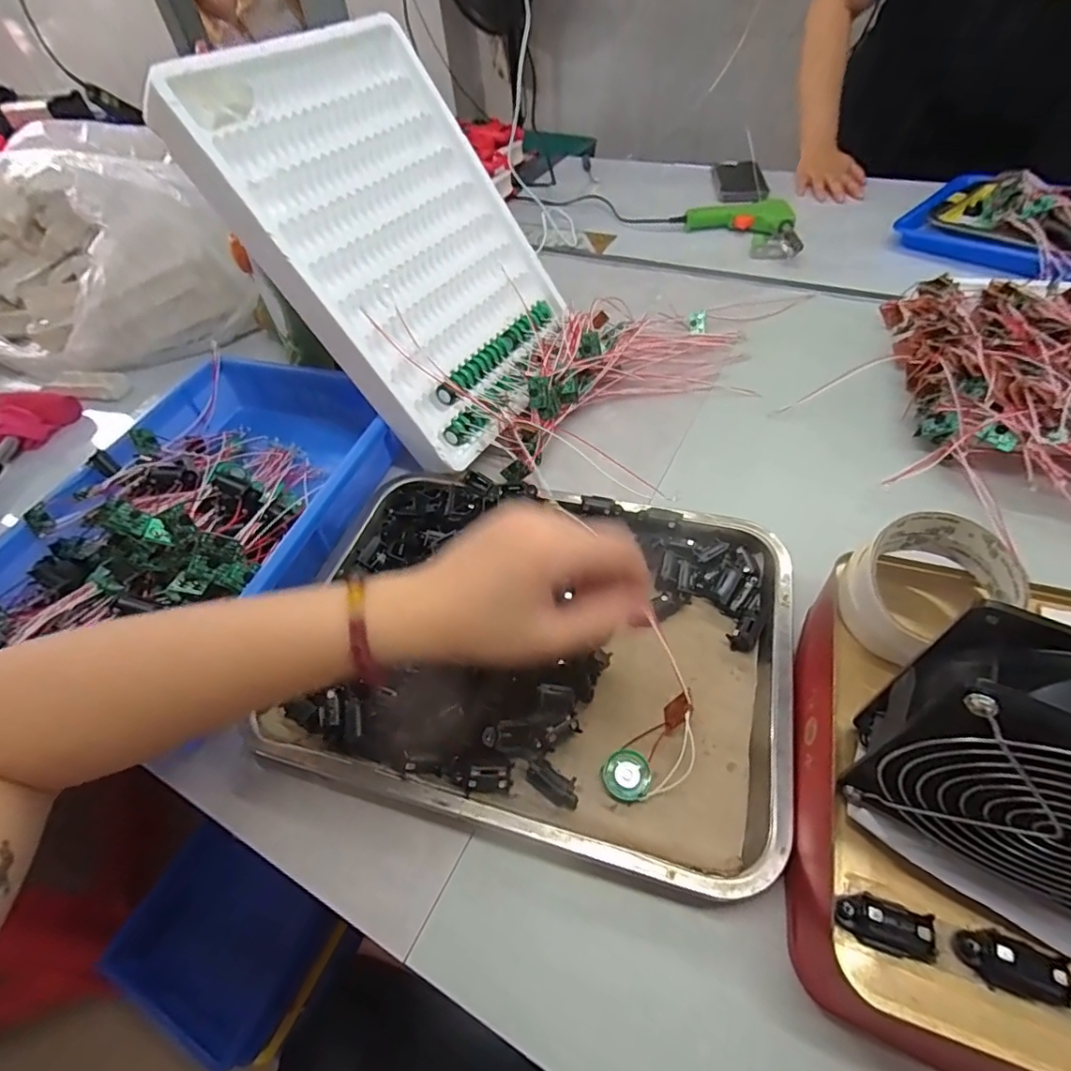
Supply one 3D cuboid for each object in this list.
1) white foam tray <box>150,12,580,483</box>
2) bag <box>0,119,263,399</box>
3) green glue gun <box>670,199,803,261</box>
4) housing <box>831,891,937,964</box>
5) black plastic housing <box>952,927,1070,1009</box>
[{"bbox_3d":[-0.116,-0.261,0.495,0.047,0.343,0.265,-10,34,49],"label":"white foam tray"},{"bbox_3d":[-0.668,-0.386,0.737,0.539,0.178,0.342,31,60,27],"label":"bag"},{"bbox_3d":[0.289,-0.449,0.785,0.194,0.033,0.108,15,54,17],"label":"green glue gun"},{"bbox_3d":[0.145,0.162,0.222,0.034,0.015,0.017,11,53,14],"label":"housing"},{"bbox_3d":[0.189,0.169,0.211,0.034,0.014,0.018,9,53,13],"label":"black plastic housing"}]

